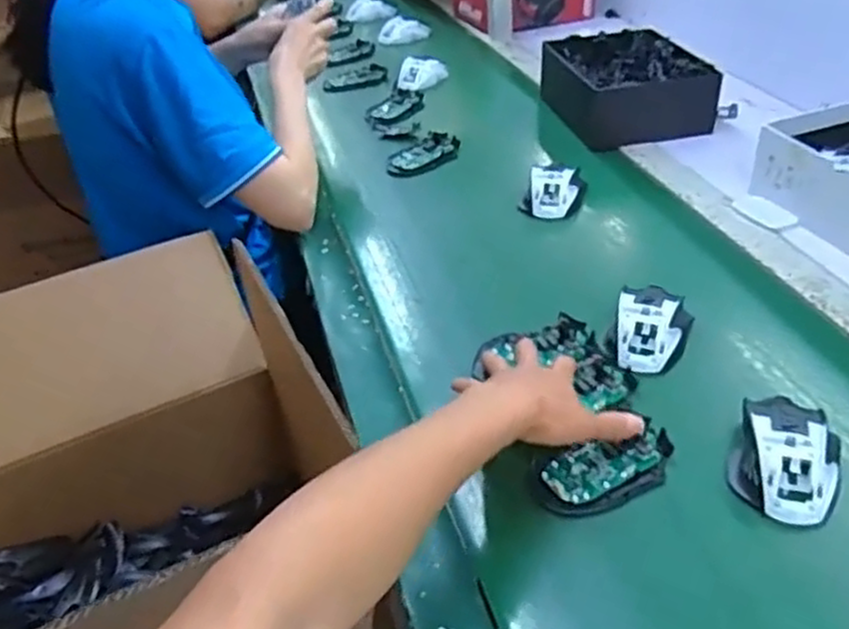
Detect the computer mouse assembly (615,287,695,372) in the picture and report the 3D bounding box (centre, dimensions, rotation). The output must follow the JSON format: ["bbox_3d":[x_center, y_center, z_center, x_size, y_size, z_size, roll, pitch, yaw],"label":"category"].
[{"bbox_3d":[0.208,0.014,0.692,0.071,0.036,0.094,8,38,20],"label":"computer mouse assembly"}]

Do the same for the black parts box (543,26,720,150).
[{"bbox_3d":[0.289,-0.339,1.115,0.178,0.088,0.238,-12,36,-8],"label":"black parts box"}]

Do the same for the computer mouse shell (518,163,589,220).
[{"bbox_3d":[0.159,-0.151,0.926,0.071,0.035,0.085,5,37,16],"label":"computer mouse shell"}]

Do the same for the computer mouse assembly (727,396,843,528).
[{"bbox_3d":[0.270,0.102,0.562,0.072,0.032,0.102,11,39,23],"label":"computer mouse assembly"}]

